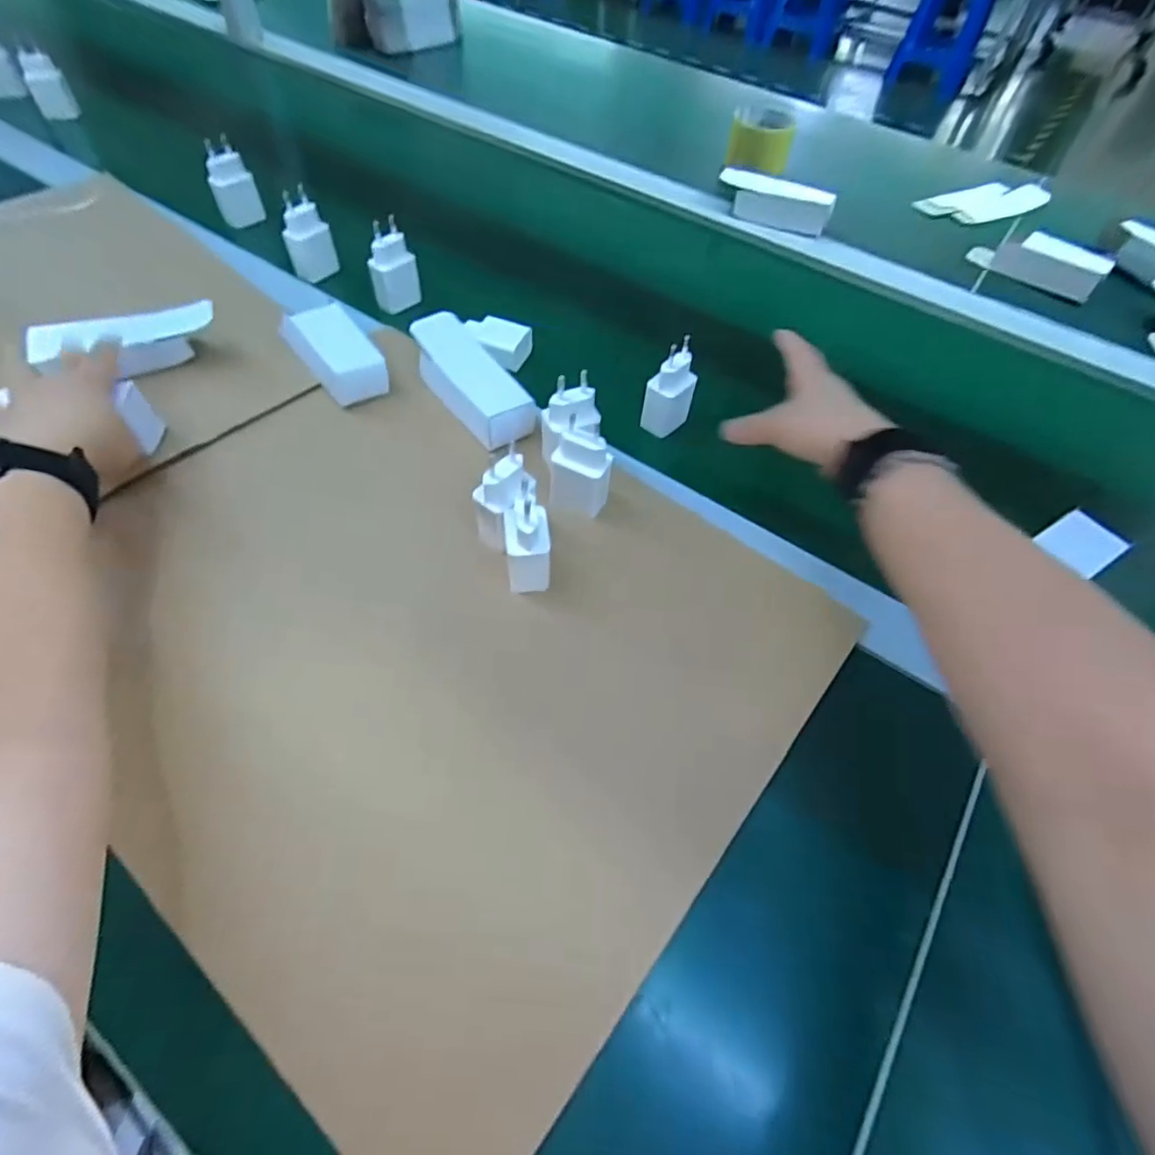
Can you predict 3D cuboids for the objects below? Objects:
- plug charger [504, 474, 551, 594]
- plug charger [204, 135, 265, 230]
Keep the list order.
[{"bbox_3d":[-0.033,-0.024,0.383,0.029,0.074,0.032,-8,57,-4],"label":"plug charger"},{"bbox_3d":[-0.376,-0.428,0.650,0.043,0.074,0.030,-23,59,-13],"label":"plug charger"}]

